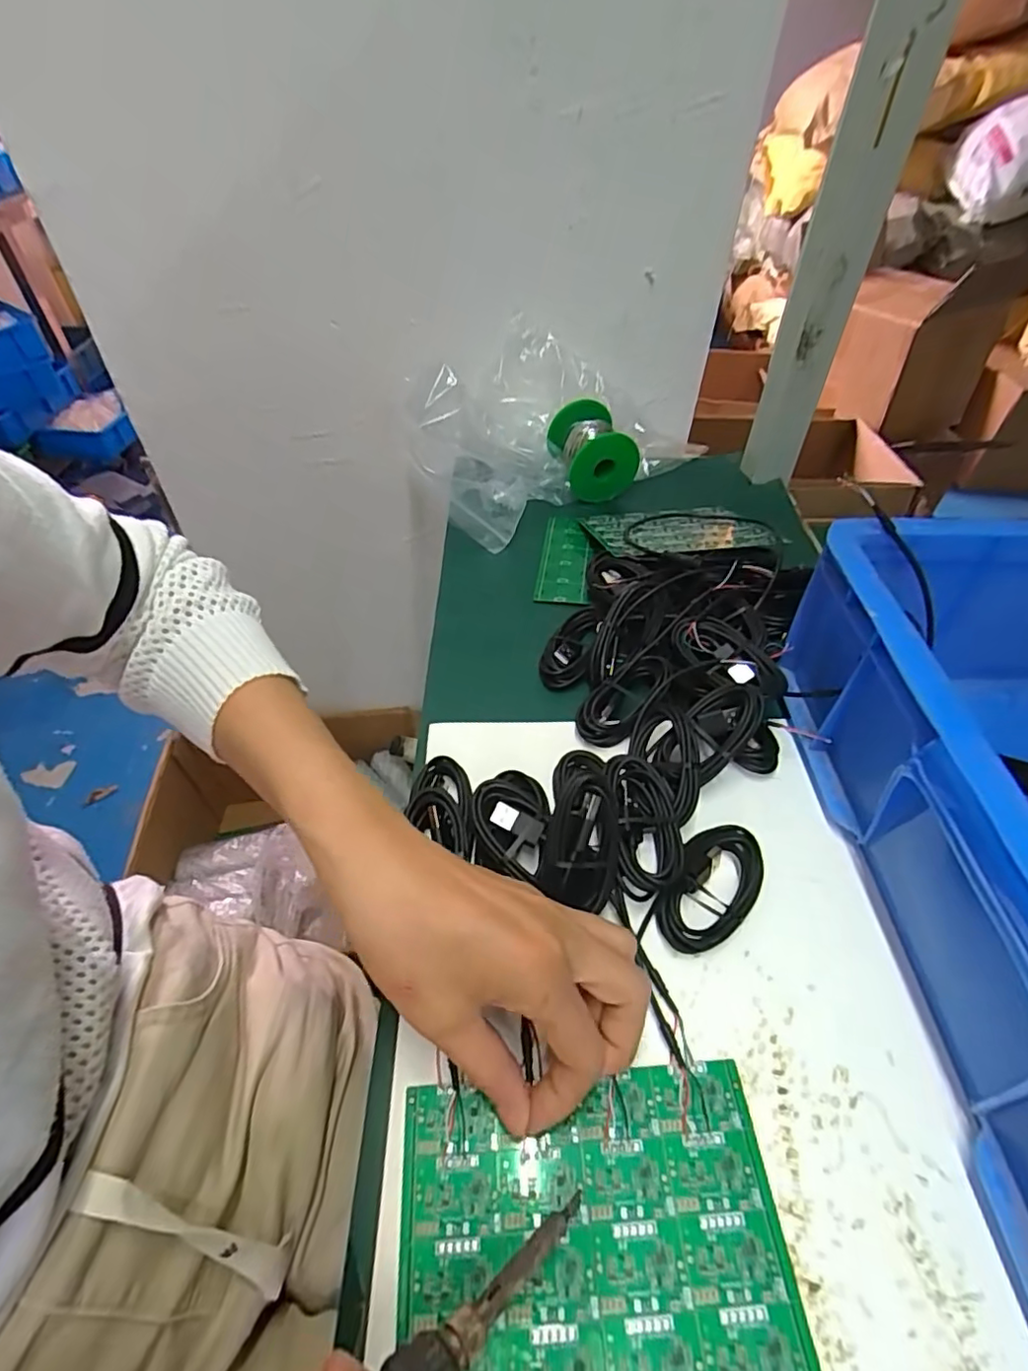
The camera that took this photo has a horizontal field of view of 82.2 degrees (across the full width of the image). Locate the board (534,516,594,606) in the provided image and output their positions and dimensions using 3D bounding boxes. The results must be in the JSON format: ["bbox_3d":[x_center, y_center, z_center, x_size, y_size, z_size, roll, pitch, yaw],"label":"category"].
[{"bbox_3d":[0.045,-0.109,0.515,0.044,0.011,0.114,5,48,7],"label":"board"}]

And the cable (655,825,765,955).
[{"bbox_3d":[0.104,0.104,0.307,0.041,0.020,0.074,23,53,22],"label":"cable"}]

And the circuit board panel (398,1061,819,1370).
[{"bbox_3d":[0.031,0.218,0.218,0.143,0.004,0.121,-4,48,-1],"label":"circuit board panel"}]

